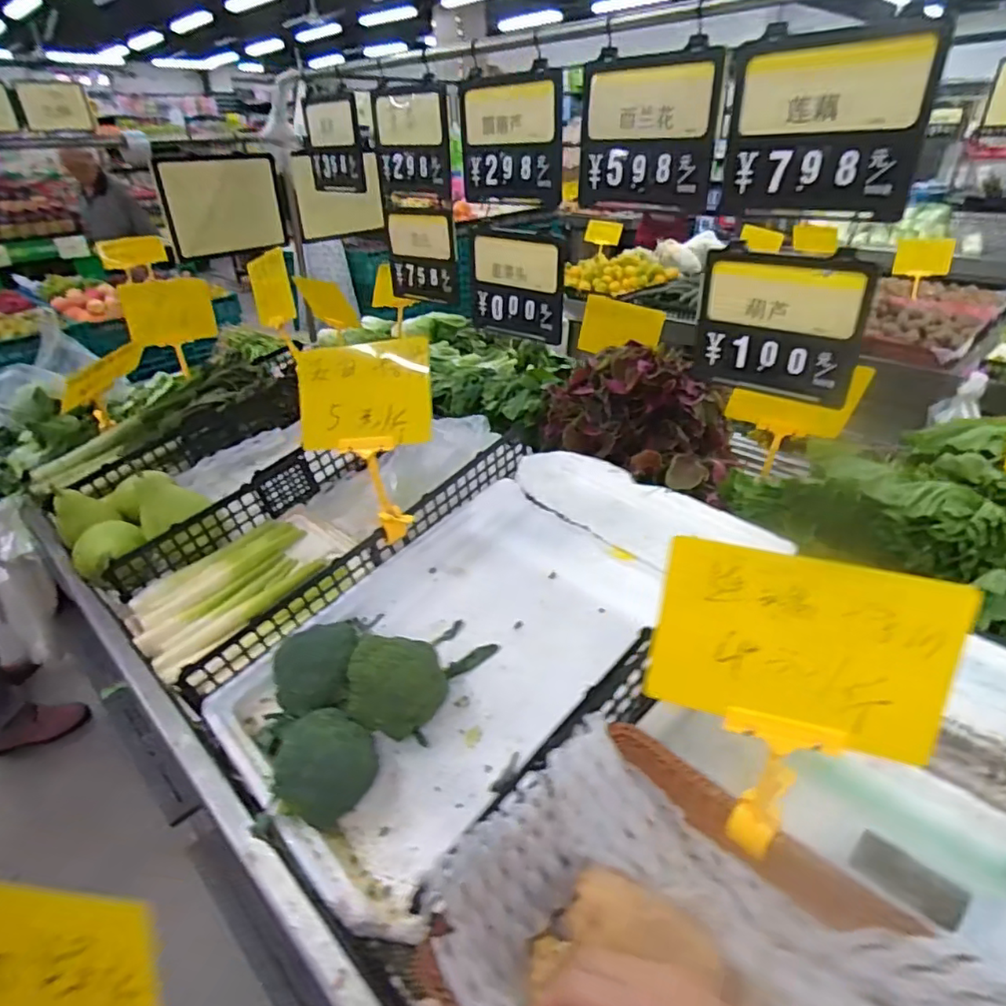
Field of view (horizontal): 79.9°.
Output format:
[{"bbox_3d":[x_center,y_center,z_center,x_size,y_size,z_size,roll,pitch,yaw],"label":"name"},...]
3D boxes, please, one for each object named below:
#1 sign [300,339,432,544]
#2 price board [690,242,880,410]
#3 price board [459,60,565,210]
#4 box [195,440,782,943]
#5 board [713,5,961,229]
[{"bbox_3d":[-0.182,-0.082,0.846,0.200,0.271,0.054,-1,7,17],"label":"sign"},{"bbox_3d":[0.370,-0.242,0.819,0.216,0.189,0.016,24,39,37],"label":"price board"},{"bbox_3d":[0.005,-0.614,1.021,0.238,0.190,0.015,27,41,36],"label":"price board"},{"bbox_3d":[-0.007,0.161,0.809,0.690,0.139,0.438,-28,40,-35],"label":"box"},{"bbox_3d":[0.376,-0.444,0.708,0.024,0.192,0.220,-25,37,-38],"label":"board"}]

